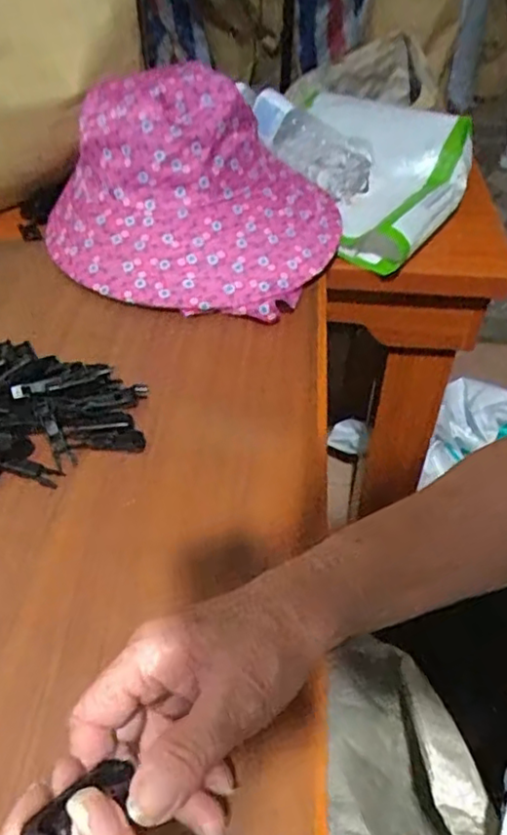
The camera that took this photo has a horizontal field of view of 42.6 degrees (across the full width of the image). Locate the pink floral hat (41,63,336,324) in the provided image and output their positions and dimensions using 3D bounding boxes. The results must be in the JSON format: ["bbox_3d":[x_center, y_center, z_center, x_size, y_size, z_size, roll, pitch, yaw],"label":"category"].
[{"bbox_3d":[-0.057,-0.236,0.653,0.270,0.156,0.243,11,42,7],"label":"pink floral hat"}]

